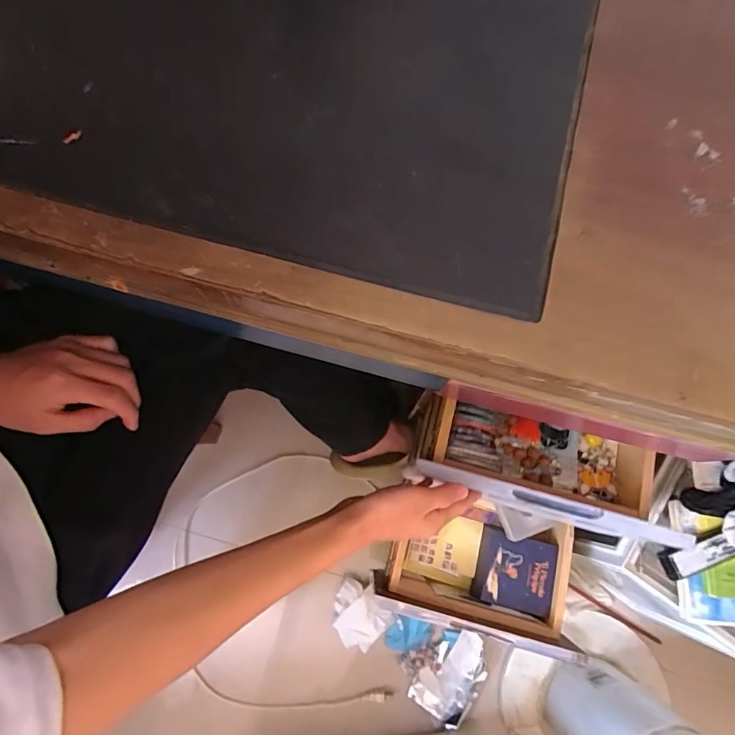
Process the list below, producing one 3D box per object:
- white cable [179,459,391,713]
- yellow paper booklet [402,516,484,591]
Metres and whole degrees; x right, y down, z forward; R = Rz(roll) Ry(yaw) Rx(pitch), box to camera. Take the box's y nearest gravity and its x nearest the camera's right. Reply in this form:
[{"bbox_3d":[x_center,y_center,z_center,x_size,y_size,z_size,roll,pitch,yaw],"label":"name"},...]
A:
[{"bbox_3d":[-0.156,0.386,0.825,0.364,0.023,0.442,-3,75,-1],"label":"white cable"},{"bbox_3d":[0.119,0.283,0.702,0.108,0.012,0.100,14,75,3],"label":"yellow paper booklet"}]

